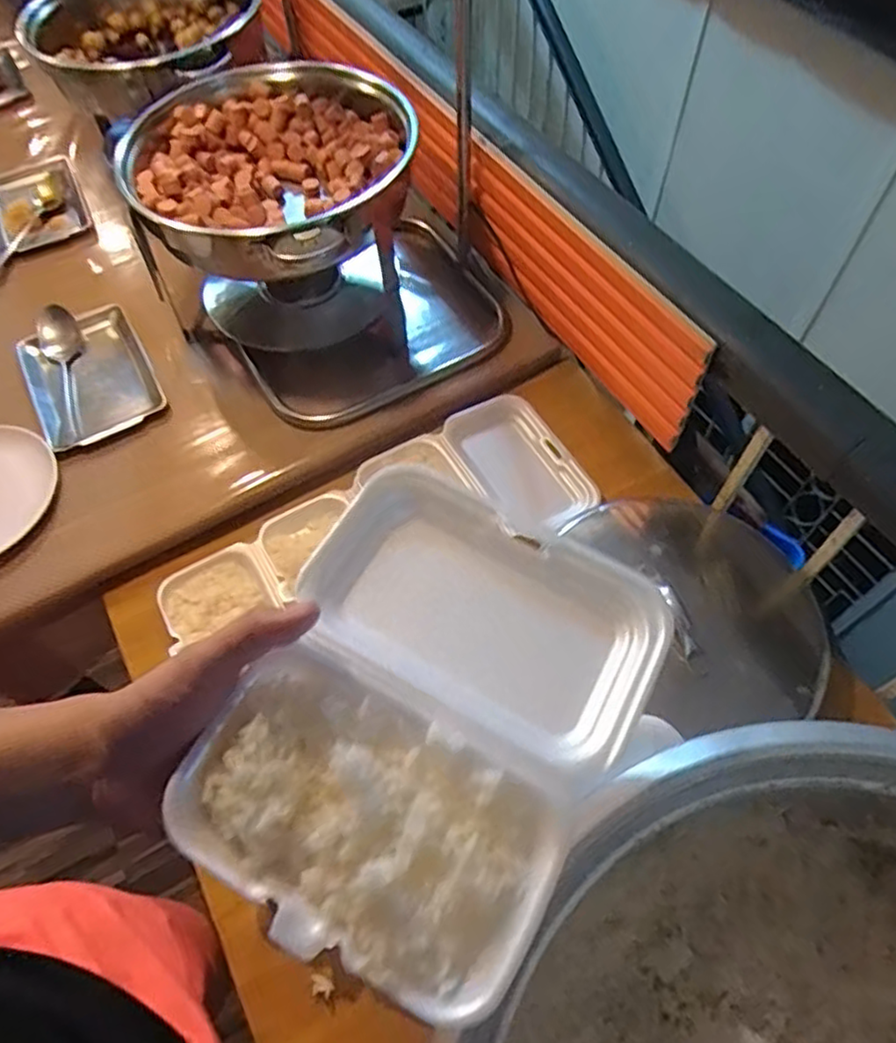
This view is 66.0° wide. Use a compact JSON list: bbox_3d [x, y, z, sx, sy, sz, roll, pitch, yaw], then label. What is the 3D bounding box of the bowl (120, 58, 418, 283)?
[{"bbox_3d":[-0.181,-0.377,0.733,0.286,0.096,0.294,-1,58,2],"label":"bowl"}]

